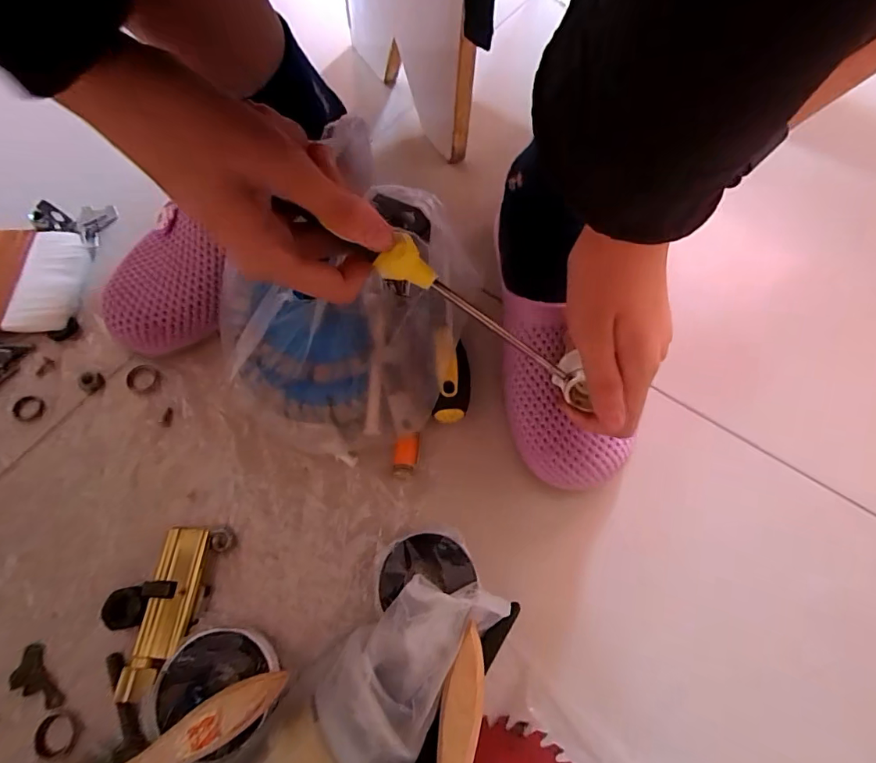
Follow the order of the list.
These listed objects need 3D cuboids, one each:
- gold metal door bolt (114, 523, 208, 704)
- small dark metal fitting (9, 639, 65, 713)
[{"bbox_3d":[-0.156,0.132,0.271,0.026,0.014,0.087,8,66,1],"label":"gold metal door bolt"},{"bbox_3d":[-0.224,0.167,0.259,0.020,0.004,0.037,-33,71,-16],"label":"small dark metal fitting"}]

